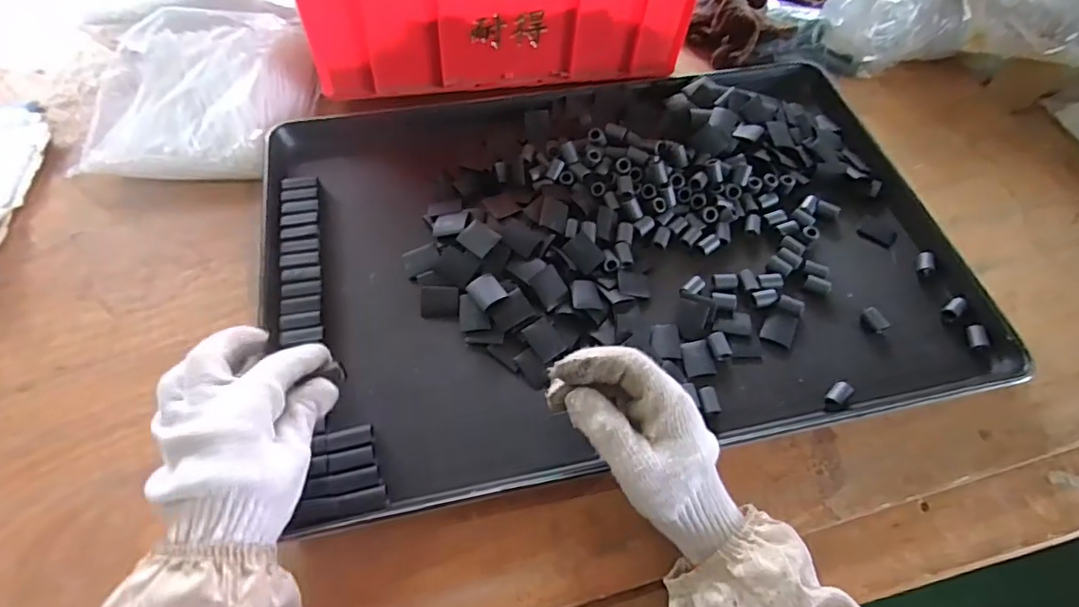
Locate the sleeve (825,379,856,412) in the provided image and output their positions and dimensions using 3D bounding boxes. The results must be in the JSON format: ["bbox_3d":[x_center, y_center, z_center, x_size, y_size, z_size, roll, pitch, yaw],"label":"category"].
[{"bbox_3d":[0.236,0.071,0.456,0.014,0.011,0.023,37,65,19],"label":"sleeve"}]

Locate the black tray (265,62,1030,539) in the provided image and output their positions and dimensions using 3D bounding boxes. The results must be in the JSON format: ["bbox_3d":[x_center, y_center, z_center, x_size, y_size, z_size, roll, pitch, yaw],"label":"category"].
[{"bbox_3d":[0.070,-0.059,0.519,0.583,0.025,0.385,-11,60,-8],"label":"black tray"}]

